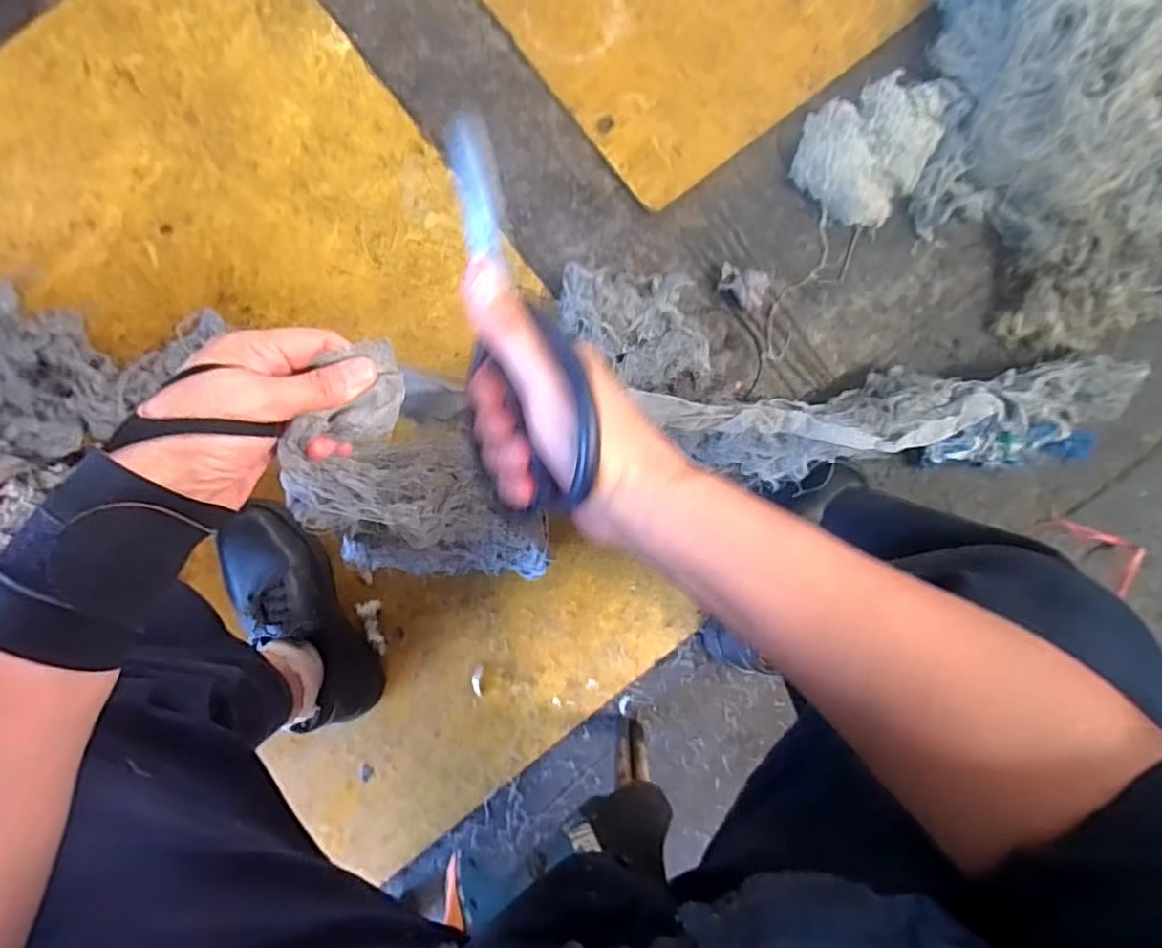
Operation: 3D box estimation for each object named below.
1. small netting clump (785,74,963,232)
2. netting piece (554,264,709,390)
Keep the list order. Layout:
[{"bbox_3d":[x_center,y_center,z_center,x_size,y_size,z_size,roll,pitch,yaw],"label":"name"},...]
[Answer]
[{"bbox_3d":[0.322,-0.372,0.728,0.134,0.044,0.166,25,89,-2],"label":"small netting clump"},{"bbox_3d":[0.061,-0.162,0.724,0.167,0.052,0.126,6,90,-2],"label":"netting piece"}]

